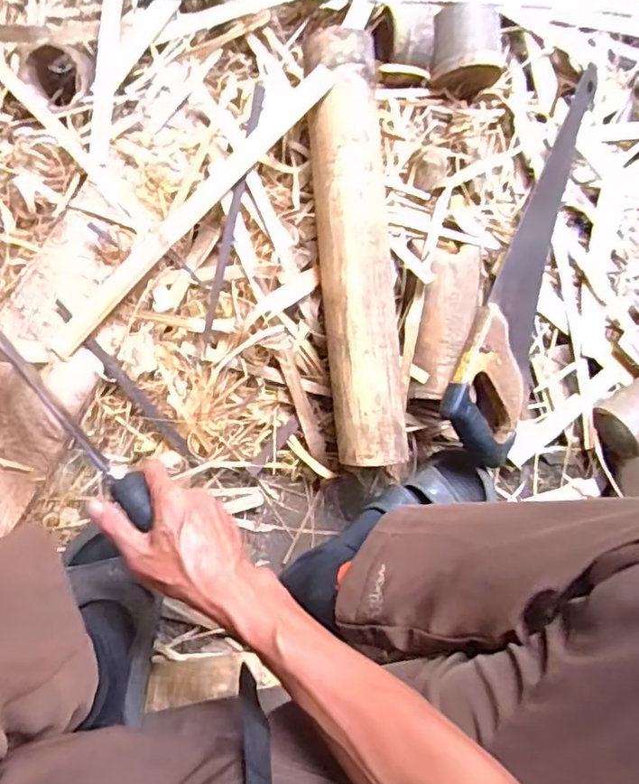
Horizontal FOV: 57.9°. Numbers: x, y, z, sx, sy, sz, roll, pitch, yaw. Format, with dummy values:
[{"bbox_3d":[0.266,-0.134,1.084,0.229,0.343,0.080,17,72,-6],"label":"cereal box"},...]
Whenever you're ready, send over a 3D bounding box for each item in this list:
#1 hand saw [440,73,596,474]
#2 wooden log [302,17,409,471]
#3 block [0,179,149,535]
[{"bbox_3d":[0.262,-0.153,0.658,0.108,0.053,0.487,27,81,-7],"label":"hand saw"},{"bbox_3d":[0.036,-0.141,0.596,0.075,0.055,0.433,-5,90,-9],"label":"wooden log"},{"bbox_3d":[-0.287,-0.025,0.589,0.119,0.061,0.369,26,85,-7],"label":"block"}]

